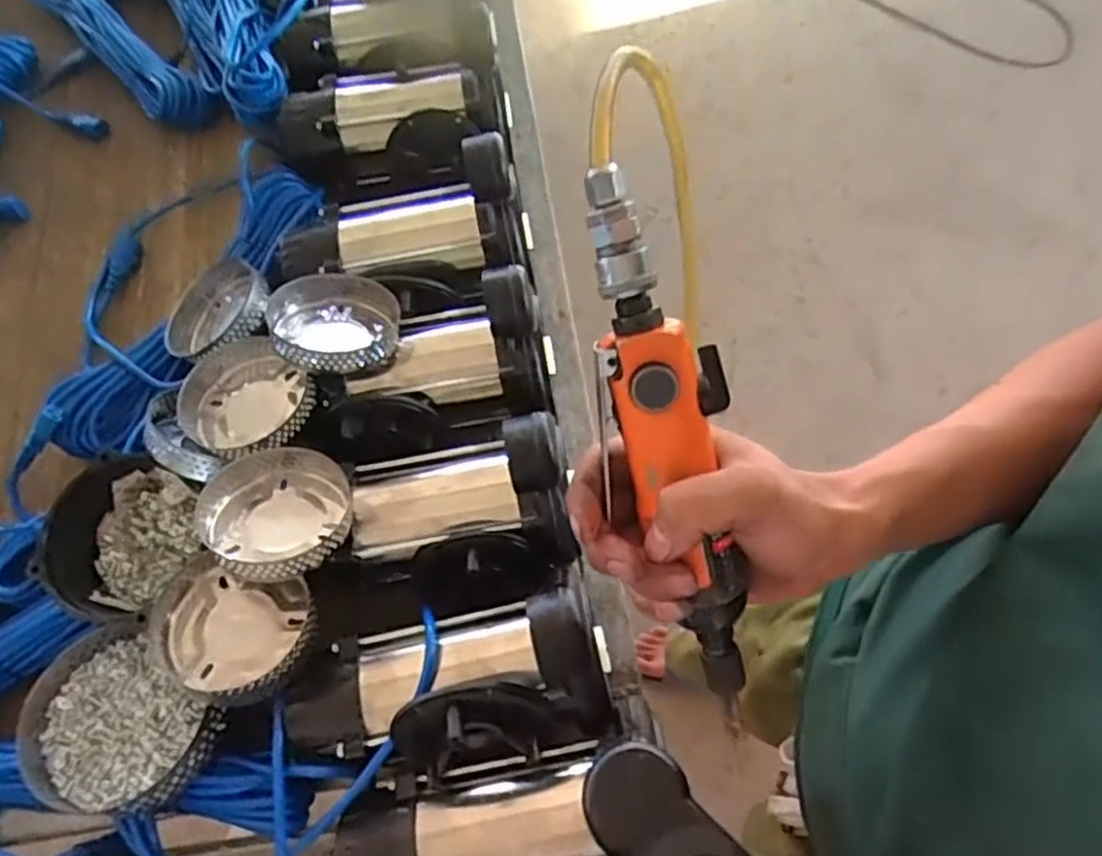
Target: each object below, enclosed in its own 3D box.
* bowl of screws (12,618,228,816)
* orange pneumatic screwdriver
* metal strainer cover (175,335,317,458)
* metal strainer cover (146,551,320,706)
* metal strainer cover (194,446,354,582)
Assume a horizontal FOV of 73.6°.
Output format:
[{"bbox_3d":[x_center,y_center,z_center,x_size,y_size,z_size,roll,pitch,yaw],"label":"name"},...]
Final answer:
[{"bbox_3d":[-0.316,0.217,0.552,0.145,0.044,0.131,17,68,10],"label":"bowl of screws"},{"bbox_3d":[0.056,0.014,0.318,0.049,0.032,0.244,-19,106,-9],"label":"orange pneumatic screwdriver"},{"bbox_3d":[-0.257,-0.020,0.613,0.118,0.043,0.111,33,72,16],"label":"metal strainer cover"},{"bbox_3d":[-0.232,0.143,0.528,0.113,0.042,0.100,8,67,7],"label":"metal strainer cover"},{"bbox_3d":[-0.205,0.066,0.560,0.110,0.039,0.114,-22,54,-31],"label":"metal strainer cover"}]

